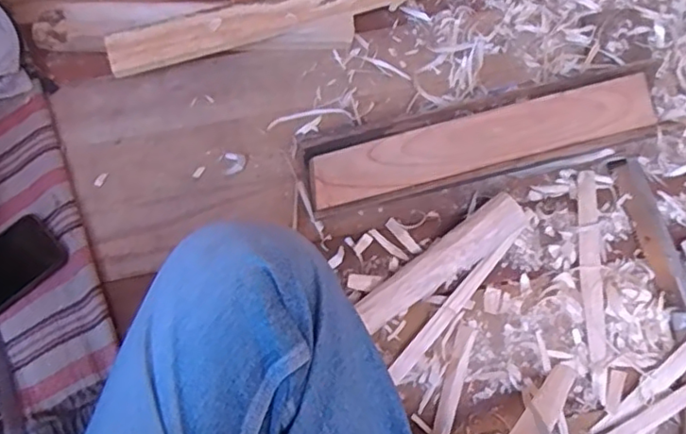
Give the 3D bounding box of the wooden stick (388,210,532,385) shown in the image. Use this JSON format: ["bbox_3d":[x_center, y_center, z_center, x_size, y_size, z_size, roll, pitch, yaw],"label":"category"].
[{"bbox_3d":[0.129,0.080,0.642,0.019,0.012,0.236,39,75,15],"label":"wooden stick"}]

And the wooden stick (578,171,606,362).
[{"bbox_3d":[0.270,0.048,0.657,0.022,0.007,0.211,5,69,4],"label":"wooden stick"}]

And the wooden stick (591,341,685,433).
[{"bbox_3d":[0.320,0.166,0.610,0.164,0.006,0.020,-40,57,-8],"label":"wooden stick"}]

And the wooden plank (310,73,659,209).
[{"bbox_3d":[0.160,-0.084,0.664,0.391,0.019,0.061,-15,69,-4],"label":"wooden plank"}]

